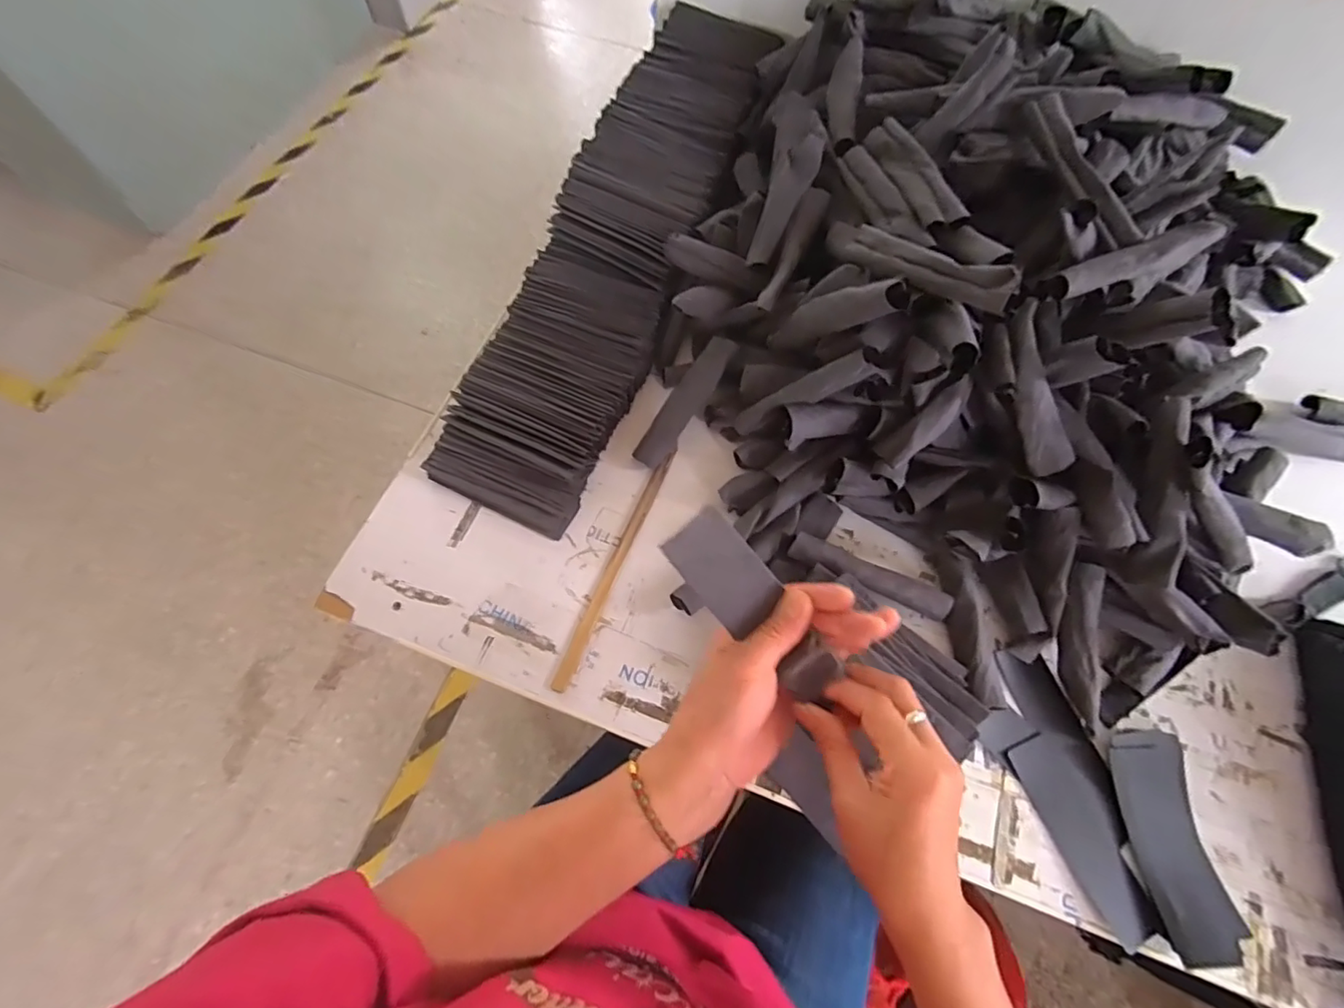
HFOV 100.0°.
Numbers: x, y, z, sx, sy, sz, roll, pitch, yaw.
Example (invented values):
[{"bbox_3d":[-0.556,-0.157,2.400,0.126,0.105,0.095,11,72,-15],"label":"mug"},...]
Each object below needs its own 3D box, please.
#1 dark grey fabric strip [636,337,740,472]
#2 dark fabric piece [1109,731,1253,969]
[{"bbox_3d":[0.015,-0.104,0.579,0.033,0.013,0.147,34,95,6],"label":"dark grey fabric strip"},{"bbox_3d":[0.404,0.271,0.456,0.066,0.021,0.158,1,66,-1],"label":"dark fabric piece"}]

